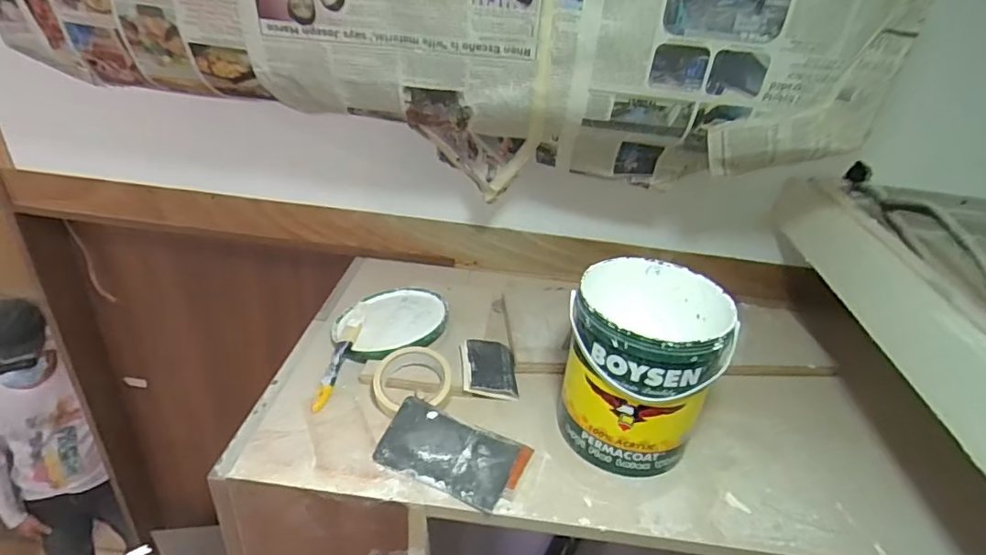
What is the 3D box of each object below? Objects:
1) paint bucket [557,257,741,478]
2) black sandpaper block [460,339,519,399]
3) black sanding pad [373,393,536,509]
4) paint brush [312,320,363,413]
[{"bbox_3d":[0.176,0.104,0.669,0.175,0.202,0.176,5,31,-3],"label":"paint bucket"},{"bbox_3d":[-0.005,0.127,0.761,0.076,0.025,0.100,1,31,-9],"label":"black sandpaper block"},{"bbox_3d":[-0.047,0.201,0.626,0.161,0.012,0.084,18,49,16],"label":"black sanding pad"},{"bbox_3d":[-0.210,0.111,0.736,0.025,0.046,0.147,7,31,1],"label":"paint brush"}]

